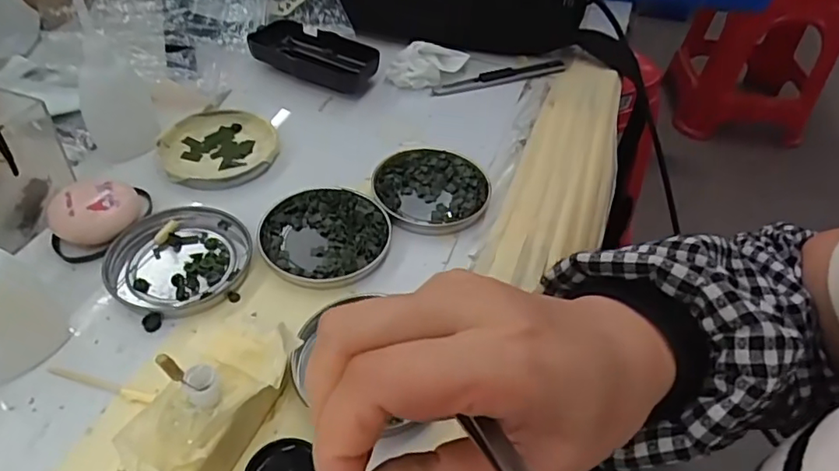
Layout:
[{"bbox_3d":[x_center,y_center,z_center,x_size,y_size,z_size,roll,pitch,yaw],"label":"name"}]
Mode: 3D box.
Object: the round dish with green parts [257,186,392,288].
[{"bbox_3d":[-0.059,-0.001,0.356,0.079,0.011,0.076,2,45,-2],"label":"round dish with green parts"}]

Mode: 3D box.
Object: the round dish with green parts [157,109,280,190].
[{"bbox_3d":[-0.143,-0.064,0.412,0.077,0.014,0.079,2,45,-2],"label":"round dish with green parts"}]

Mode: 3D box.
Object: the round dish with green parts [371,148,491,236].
[{"bbox_3d":[0.008,-0.034,0.390,0.076,0.009,0.077,2,45,-2],"label":"round dish with green parts"}]

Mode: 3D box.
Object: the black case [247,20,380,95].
[{"bbox_3d":[-0.090,-0.151,0.490,0.106,0.027,0.050,19,47,14],"label":"black case"}]

